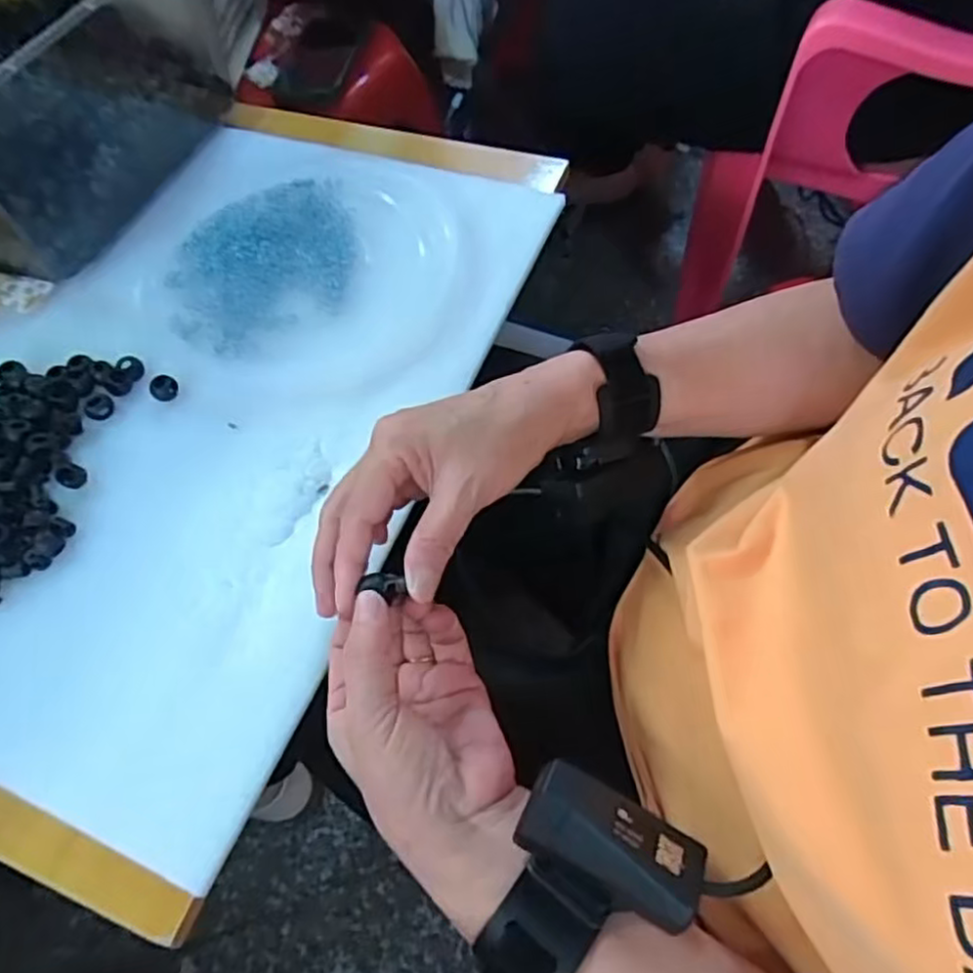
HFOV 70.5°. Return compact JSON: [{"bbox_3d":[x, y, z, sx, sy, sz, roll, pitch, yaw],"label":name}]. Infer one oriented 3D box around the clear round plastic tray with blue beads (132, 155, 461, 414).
[{"bbox_3d":[-0.150,-0.169,0.540,0.239,0.015,0.258,-2,59,3],"label":"clear round plastic tray with blue beads"}]

